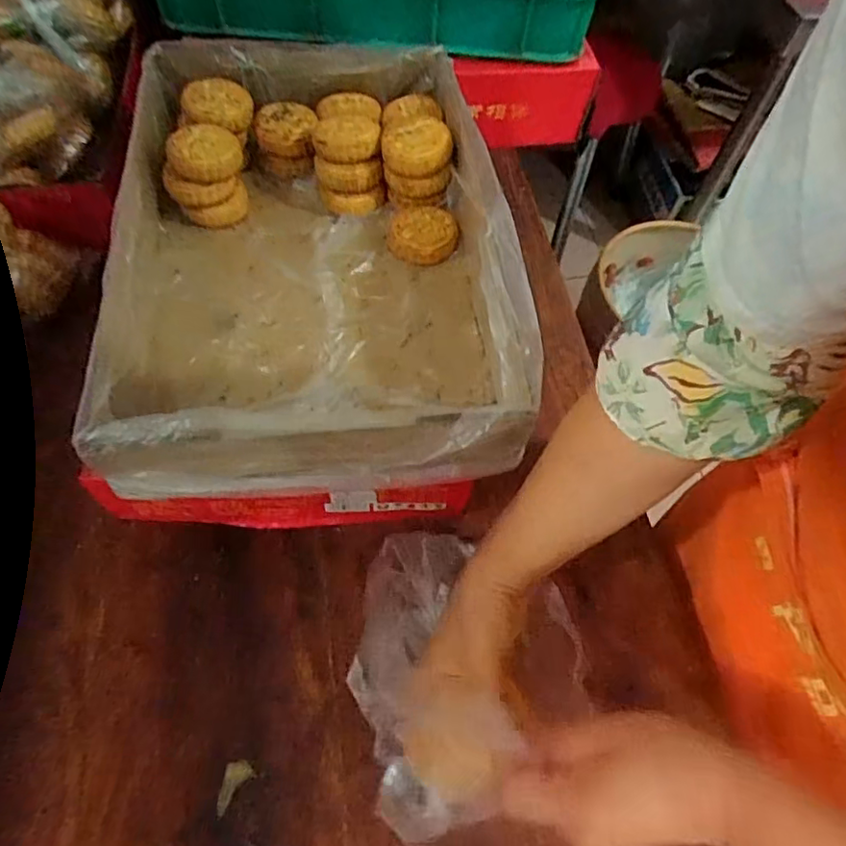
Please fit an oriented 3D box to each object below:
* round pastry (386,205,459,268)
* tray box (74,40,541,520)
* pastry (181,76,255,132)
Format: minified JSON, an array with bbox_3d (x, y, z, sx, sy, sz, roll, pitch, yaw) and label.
[{"bbox_3d":[0.000,-0.184,0.586,0.069,0.019,0.062,-22,64,-16],"label":"round pastry"},{"bbox_3d":[-0.093,-0.158,0.533,0.324,0.097,0.444,-2,61,-6],"label":"tray box"},{"bbox_3d":[-0.197,-0.309,0.579,0.063,0.016,0.063,-13,86,-19],"label":"pastry"}]

